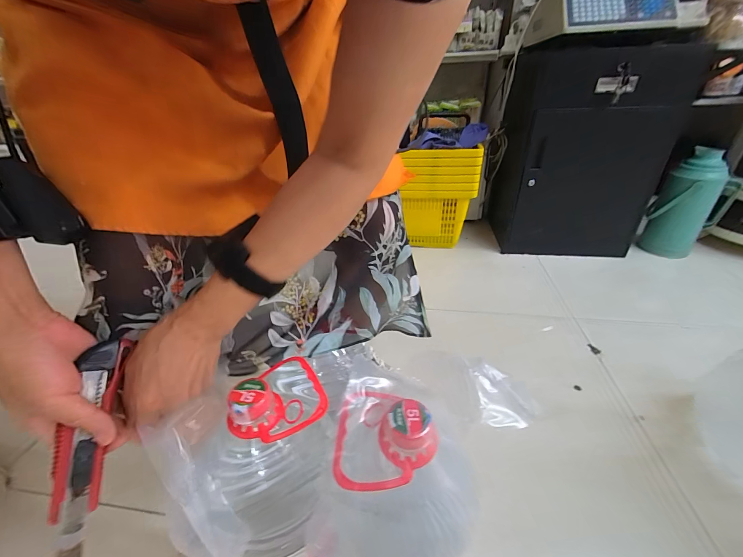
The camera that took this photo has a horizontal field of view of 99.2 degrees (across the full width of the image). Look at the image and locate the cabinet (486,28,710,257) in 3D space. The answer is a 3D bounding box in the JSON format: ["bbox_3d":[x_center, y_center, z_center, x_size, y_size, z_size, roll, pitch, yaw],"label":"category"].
[{"bbox_3d":[0.721,-0.432,1.115,0.511,0.646,0.385,6,34,13],"label":"cabinet"}]

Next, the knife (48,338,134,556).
[{"bbox_3d":[-0.252,0.159,0.274,0.024,0.027,0.206,1,78,6],"label":"knife"}]

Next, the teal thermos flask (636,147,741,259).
[{"bbox_3d":[1.063,-0.237,1.072,0.190,0.342,0.127,25,15,36],"label":"teal thermos flask"}]

